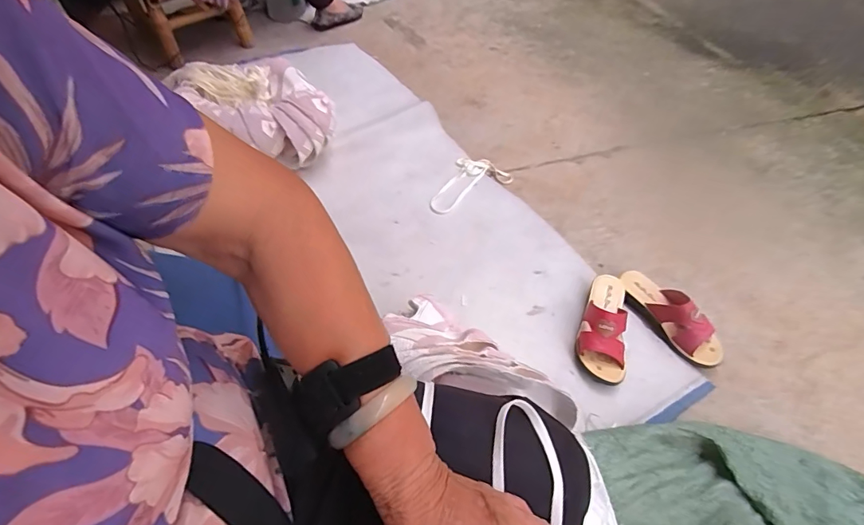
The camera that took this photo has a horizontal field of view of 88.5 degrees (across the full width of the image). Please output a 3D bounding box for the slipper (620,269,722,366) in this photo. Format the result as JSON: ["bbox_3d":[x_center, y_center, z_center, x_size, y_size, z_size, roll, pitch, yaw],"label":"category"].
[{"bbox_3d":[0.460,0.093,0.849,0.076,0.083,0.225,-26,55,-17],"label":"slipper"}]

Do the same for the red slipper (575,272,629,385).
[{"bbox_3d":[0.323,0.110,0.831,0.083,0.077,0.223,11,53,11],"label":"red slipper"}]

